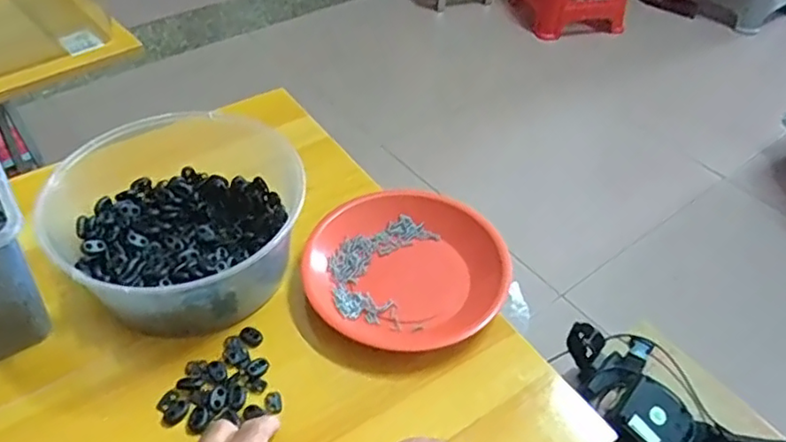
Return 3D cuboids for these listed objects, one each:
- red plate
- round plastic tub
[{"bbox_3d":[0.012,0.037,0.599,0.193,0.040,0.177,1,45,-1],"label":"red plate"},{"bbox_3d":[-0.196,-0.002,0.585,0.205,0.105,0.198,1,45,-1],"label":"round plastic tub"}]

